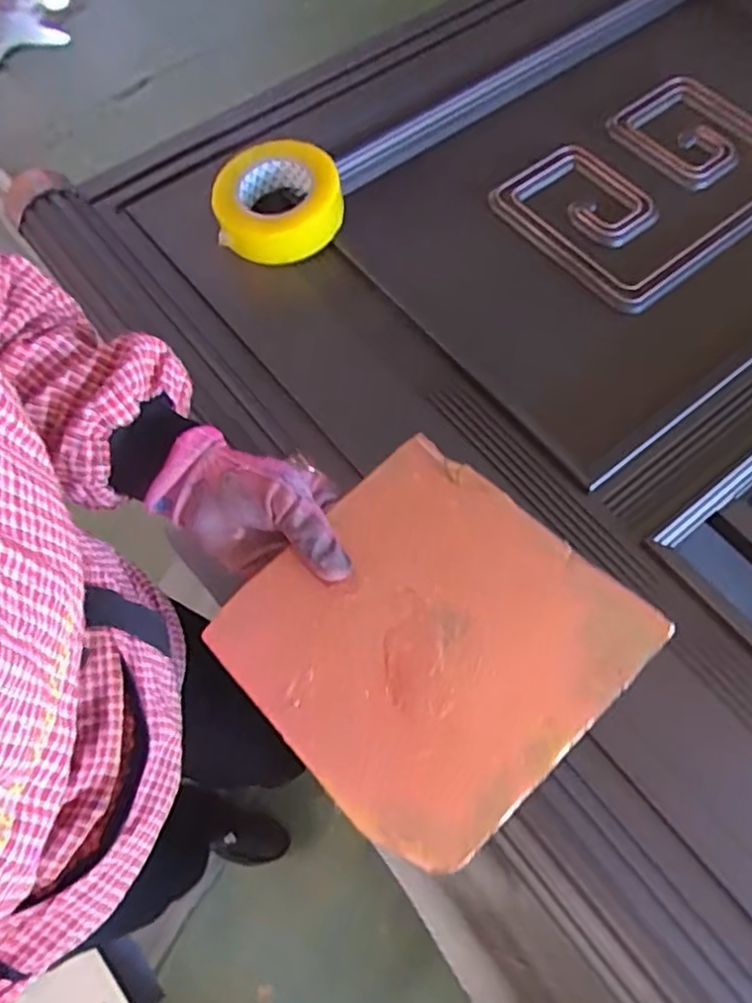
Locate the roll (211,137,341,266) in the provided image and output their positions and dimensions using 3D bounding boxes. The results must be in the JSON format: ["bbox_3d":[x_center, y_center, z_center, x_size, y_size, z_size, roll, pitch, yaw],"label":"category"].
[{"bbox_3d":[-0.102,-0.310,0.689,0.126,0.063,0.126,-1,65,1],"label":"roll"}]

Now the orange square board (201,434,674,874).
[{"bbox_3d":[0.025,0.069,0.350,0.174,0.020,0.174,-41,70,-16],"label":"orange square board"}]

